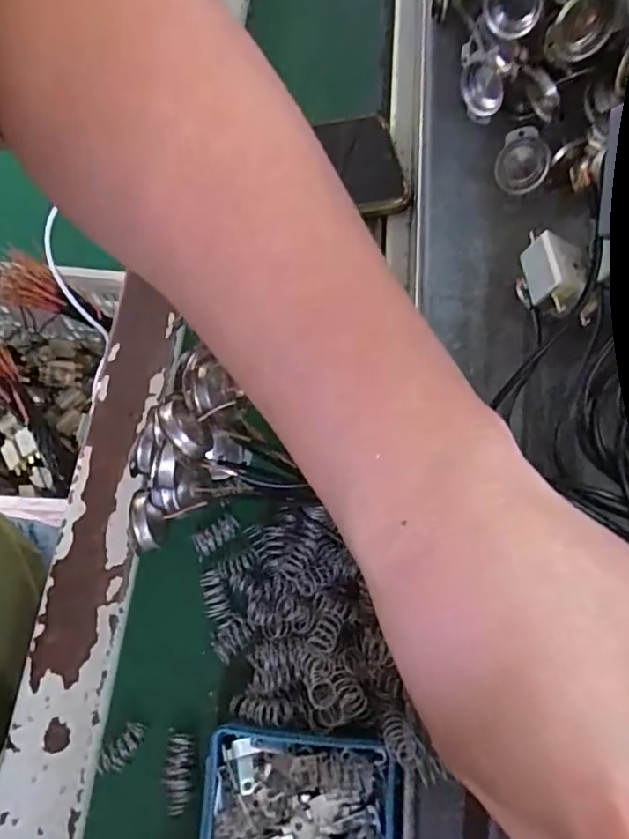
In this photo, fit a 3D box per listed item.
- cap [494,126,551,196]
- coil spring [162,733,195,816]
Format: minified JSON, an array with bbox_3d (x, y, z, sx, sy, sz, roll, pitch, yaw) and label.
[{"bbox_3d":[0.113,-0.139,0.307,0.027,0.032,0.004,20,40,3],"label":"cap"},{"bbox_3d":[-0.056,0.144,0.232,0.011,0.007,0.027,-1,68,0],"label":"coil spring"}]

